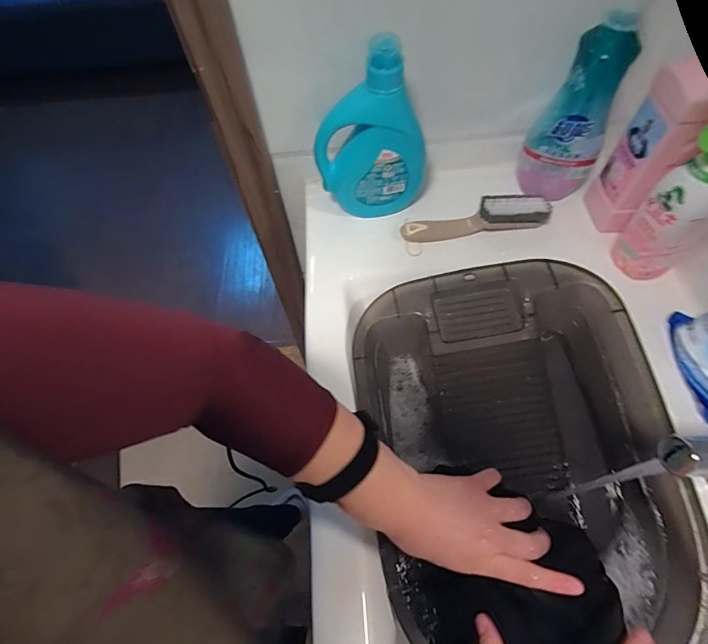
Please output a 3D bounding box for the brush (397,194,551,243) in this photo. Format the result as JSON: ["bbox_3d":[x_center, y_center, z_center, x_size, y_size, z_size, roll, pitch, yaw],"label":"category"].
[{"bbox_3d":[0.178,-0.150,0.595,0.214,0.048,0.033,-8,60,-1],"label":"brush"}]

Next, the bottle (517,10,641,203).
[{"bbox_3d":[0.289,-0.268,0.535,0.094,0.219,0.054,32,67,19],"label":"bottle"}]

